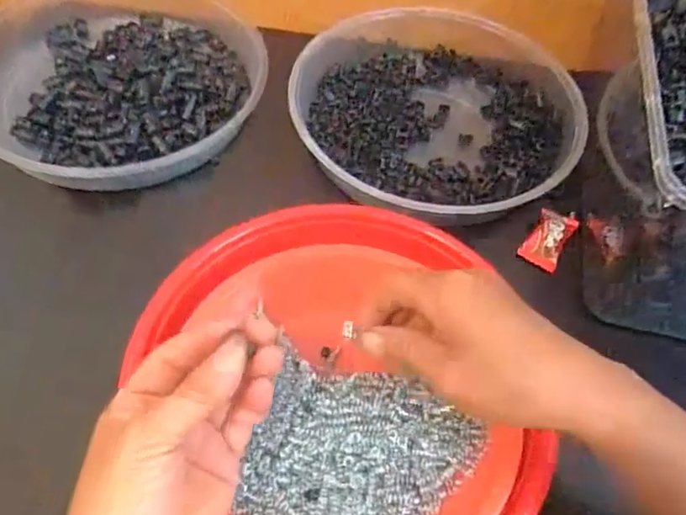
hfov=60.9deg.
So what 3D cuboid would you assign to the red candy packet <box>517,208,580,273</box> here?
[{"bbox_3d":[0.148,-0.015,0.418,0.027,0.009,0.050,32,59,16],"label":"red candy packet"}]

